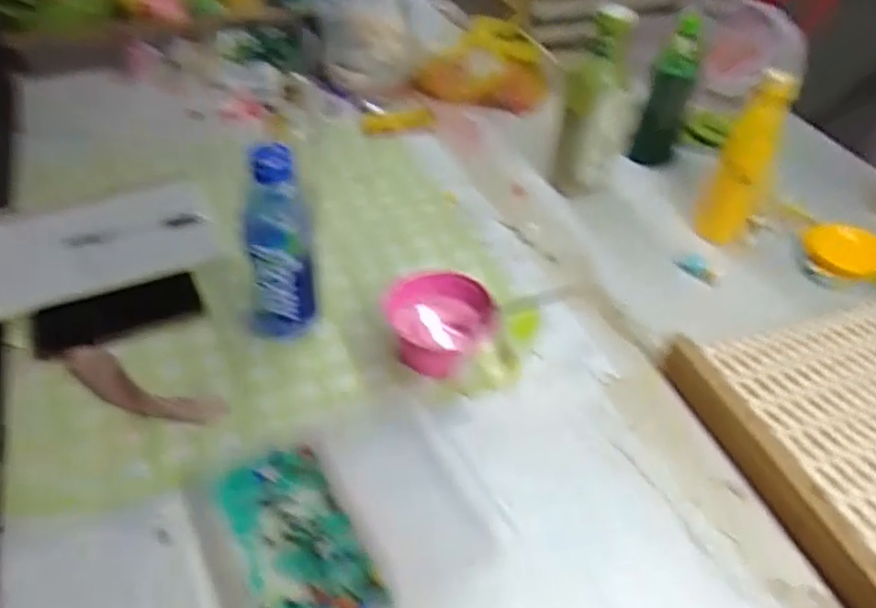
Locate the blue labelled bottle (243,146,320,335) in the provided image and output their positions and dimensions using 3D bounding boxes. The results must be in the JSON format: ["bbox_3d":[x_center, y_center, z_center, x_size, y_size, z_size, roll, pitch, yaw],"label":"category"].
[{"bbox_3d":[-0.154,-0.058,0.661,0.068,0.208,0.062,-2,43,-9],"label":"blue labelled bottle"}]

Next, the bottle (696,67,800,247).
[{"bbox_3d":[0.383,-0.176,0.844,0.058,0.209,0.045,27,48,20],"label":"bottle"}]

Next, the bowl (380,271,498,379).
[{"bbox_3d":[0.001,0.022,0.702,0.110,0.059,0.100,1,44,-5],"label":"bowl"}]

